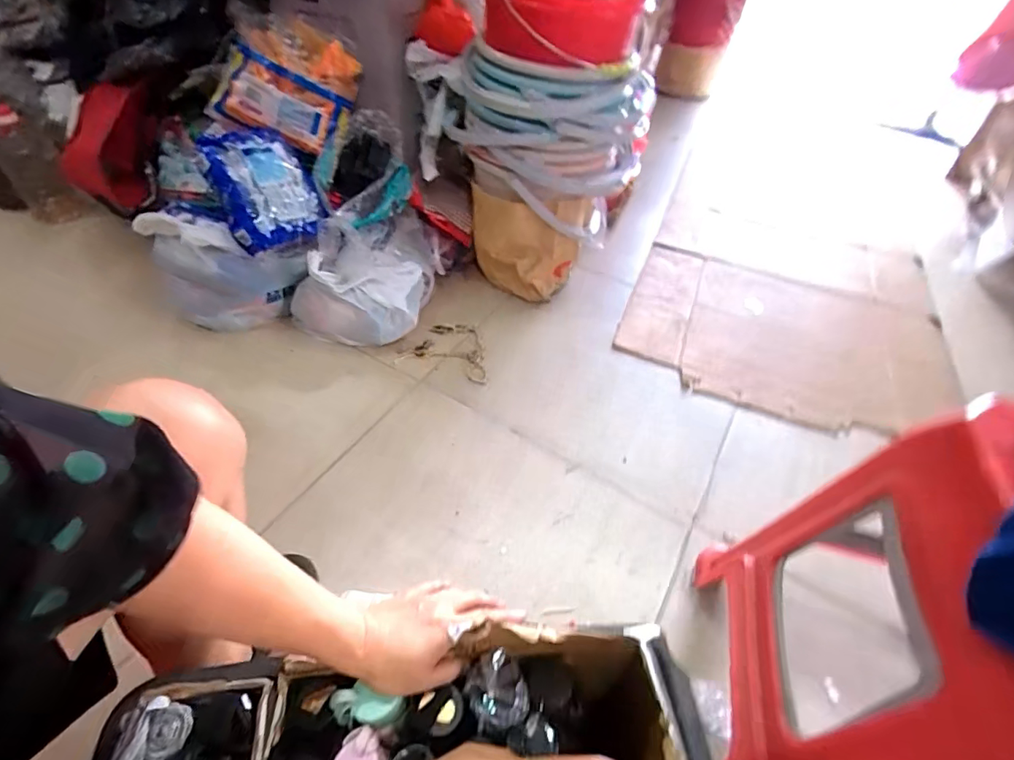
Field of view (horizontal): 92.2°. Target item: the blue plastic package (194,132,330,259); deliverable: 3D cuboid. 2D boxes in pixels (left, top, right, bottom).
[{"bbox_3d":[-0.484,-0.384,0.979,0.188,0.046,0.233,-22,98,-26],"label":"blue plastic package"}]

